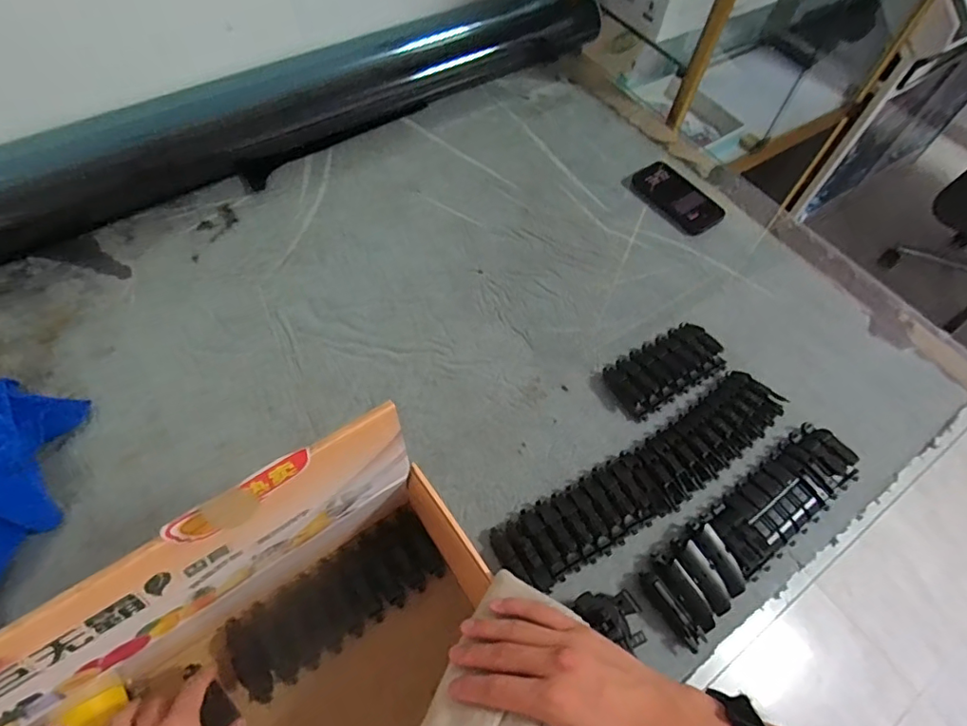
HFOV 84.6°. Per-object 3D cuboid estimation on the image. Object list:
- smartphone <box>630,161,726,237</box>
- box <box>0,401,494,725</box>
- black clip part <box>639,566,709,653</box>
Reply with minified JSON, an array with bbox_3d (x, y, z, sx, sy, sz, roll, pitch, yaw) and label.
[{"bbox_3d":[0.320,-0.276,0.881,0.086,0.011,0.155,-28,63,-19],"label":"smartphone"},{"bbox_3d":[-0.165,0.284,0.386,0.419,0.287,0.300,-31,64,-21],"label":"box"},{"bbox_3d":[0.193,0.250,0.543,0.023,0.018,0.083,-28,63,-19],"label":"black clip part"}]

